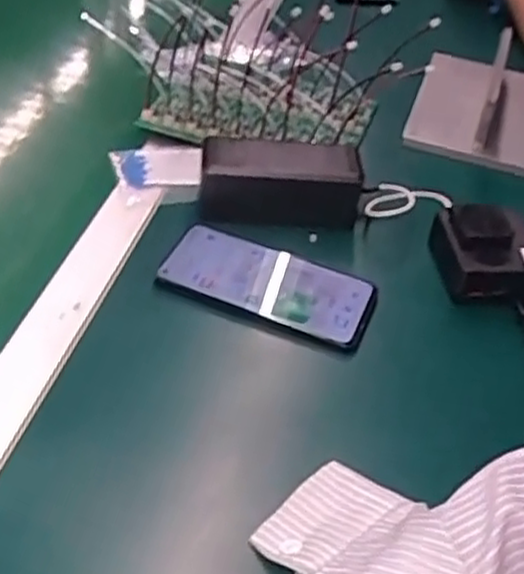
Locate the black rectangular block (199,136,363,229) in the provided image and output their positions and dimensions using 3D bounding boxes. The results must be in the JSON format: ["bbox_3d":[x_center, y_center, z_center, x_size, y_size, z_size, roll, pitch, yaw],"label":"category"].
[{"bbox_3d":[0.016,-0.086,0.630,0.130,0.063,0.051,4,42,-4],"label":"black rectangular block"}]

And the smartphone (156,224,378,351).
[{"bbox_3d":[0.006,-0.003,0.570,0.153,0.009,0.068,20,52,12],"label":"smartphone"}]

